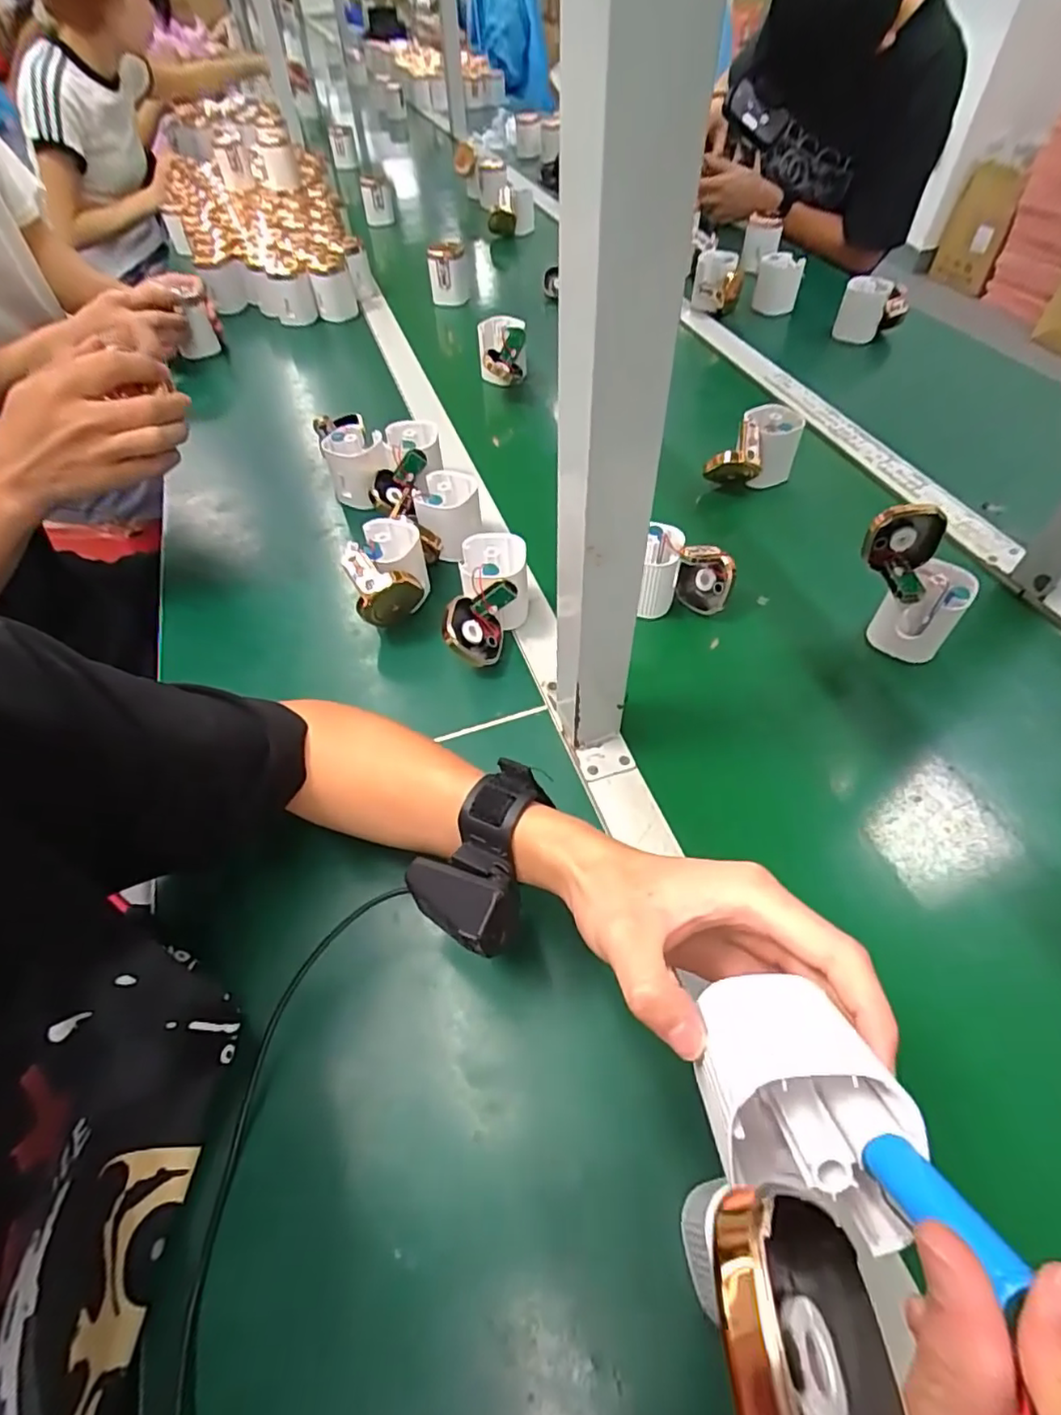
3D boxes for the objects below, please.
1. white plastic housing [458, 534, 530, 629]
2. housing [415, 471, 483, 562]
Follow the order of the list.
[{"bbox_3d":[-0.029,-0.108,0.528,0.057,0.062,0.063,-1,53,1],"label":"white plastic housing"},{"bbox_3d":[-0.073,-0.181,0.586,0.057,0.061,0.063,9,54,9],"label":"housing"}]

